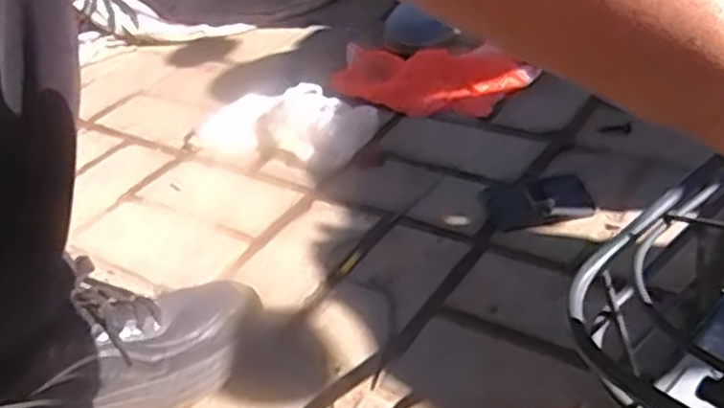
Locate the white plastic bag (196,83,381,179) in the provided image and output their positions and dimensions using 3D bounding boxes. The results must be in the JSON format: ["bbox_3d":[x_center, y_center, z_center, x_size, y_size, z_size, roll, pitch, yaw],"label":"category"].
[{"bbox_3d":[-0.099,-0.097,0.884,0.227,0.044,0.106,14,41,27],"label":"white plastic bag"}]

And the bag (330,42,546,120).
[{"bbox_3d":[0.080,-0.166,0.956,0.260,0.031,0.145,21,44,34],"label":"bag"}]

